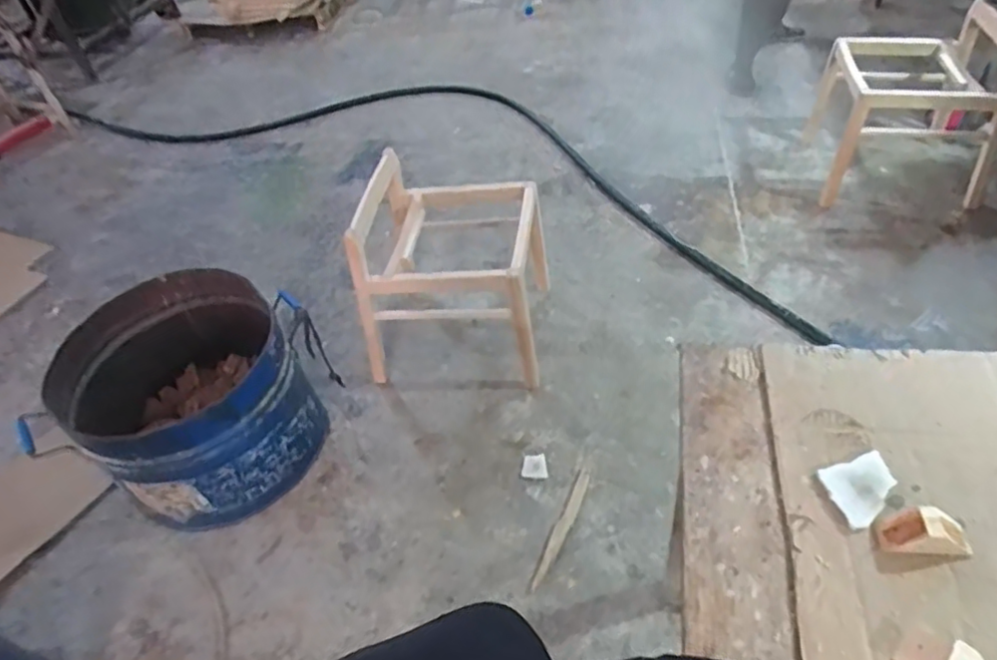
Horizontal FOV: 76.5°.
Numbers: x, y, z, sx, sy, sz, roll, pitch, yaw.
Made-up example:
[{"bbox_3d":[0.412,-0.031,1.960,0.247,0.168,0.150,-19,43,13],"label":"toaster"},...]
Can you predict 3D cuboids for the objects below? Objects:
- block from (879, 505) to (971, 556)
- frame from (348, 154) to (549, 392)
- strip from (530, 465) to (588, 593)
[{"bbox_3d":[0.436,0.206,0.643,0.083,0.036,0.041,-3,46,6],"label":"block"},{"bbox_3d":[-0.126,-0.196,1.883,0.504,0.523,0.518,1,46,10],"label":"frame"},{"bbox_3d":[0.158,0.488,1.566,0.039,0.011,0.345,17,51,23],"label":"strip"}]

